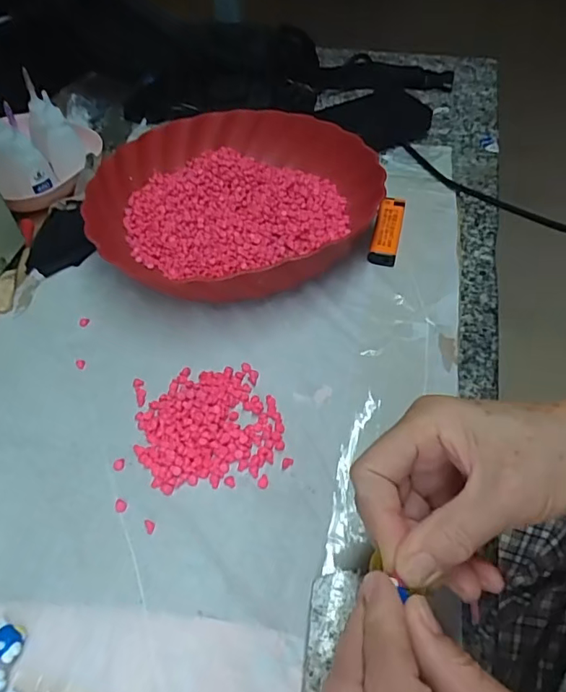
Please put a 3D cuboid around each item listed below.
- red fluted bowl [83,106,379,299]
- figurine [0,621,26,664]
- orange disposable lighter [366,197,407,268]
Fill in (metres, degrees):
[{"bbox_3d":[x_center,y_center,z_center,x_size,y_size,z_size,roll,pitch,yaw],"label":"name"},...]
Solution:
[{"bbox_3d":[-0.043,-0.126,0.442,0.238,0.048,0.233,27,58,22],"label":"red fluted bowl"},{"bbox_3d":[-0.140,0.149,0.258,0.018,0.009,0.016,11,53,12],"label":"figurine"},{"bbox_3d":[0.089,-0.098,0.436,0.022,0.014,0.076,10,53,11],"label":"orange disposable lighter"}]

